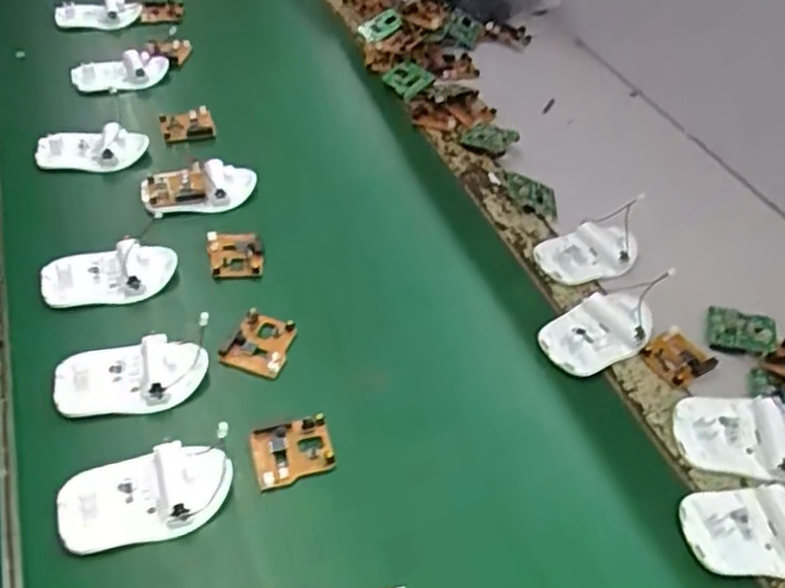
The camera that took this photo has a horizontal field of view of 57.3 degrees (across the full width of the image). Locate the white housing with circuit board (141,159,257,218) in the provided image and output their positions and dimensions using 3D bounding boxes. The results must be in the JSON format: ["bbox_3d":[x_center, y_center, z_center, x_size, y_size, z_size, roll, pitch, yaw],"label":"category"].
[{"bbox_3d":[-0.173,-0.097,0.643,0.097,0.024,0.054,-7,46,-15],"label":"white housing with circuit board"}]

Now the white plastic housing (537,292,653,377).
[{"bbox_3d":[0.154,0.027,0.548,0.091,0.018,0.056,-20,50,-25],"label":"white plastic housing"}]

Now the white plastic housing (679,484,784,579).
[{"bbox_3d":[0.229,0.143,0.441,0.099,0.012,0.057,4,44,-4],"label":"white plastic housing"}]

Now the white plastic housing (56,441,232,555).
[{"bbox_3d":[-0.147,0.117,0.427,0.096,0.025,0.053,-8,46,-16],"label":"white plastic housing"}]

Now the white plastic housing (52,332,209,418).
[{"bbox_3d":[-0.179,0.056,0.492,0.098,0.026,0.051,-2,45,-10],"label":"white plastic housing"}]

